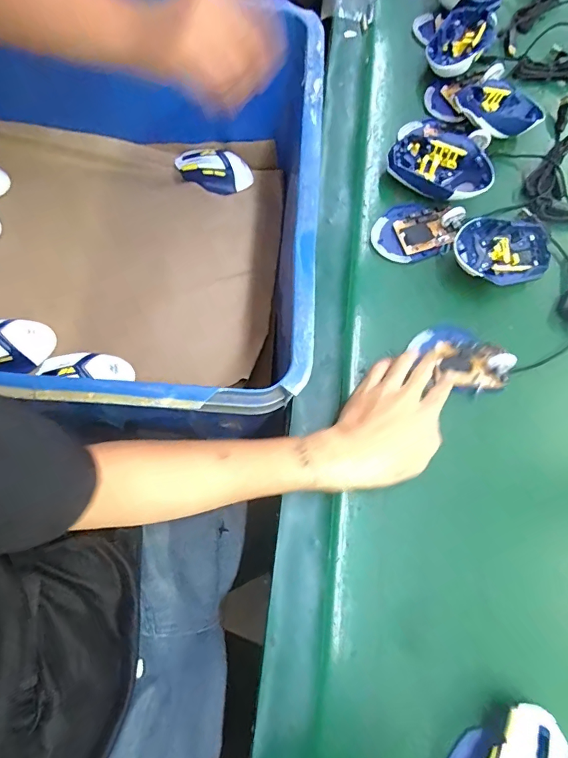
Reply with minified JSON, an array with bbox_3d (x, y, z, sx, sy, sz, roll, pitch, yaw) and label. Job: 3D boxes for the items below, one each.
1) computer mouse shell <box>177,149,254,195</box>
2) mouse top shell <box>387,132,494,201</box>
[{"bbox_3d":[-0.112,-0.337,0.667,0.119,0.038,0.065,12,71,-1],"label":"computer mouse shell"},{"bbox_3d":[0.185,-0.251,0.502,0.116,0.037,0.072,26,71,4],"label":"mouse top shell"}]

